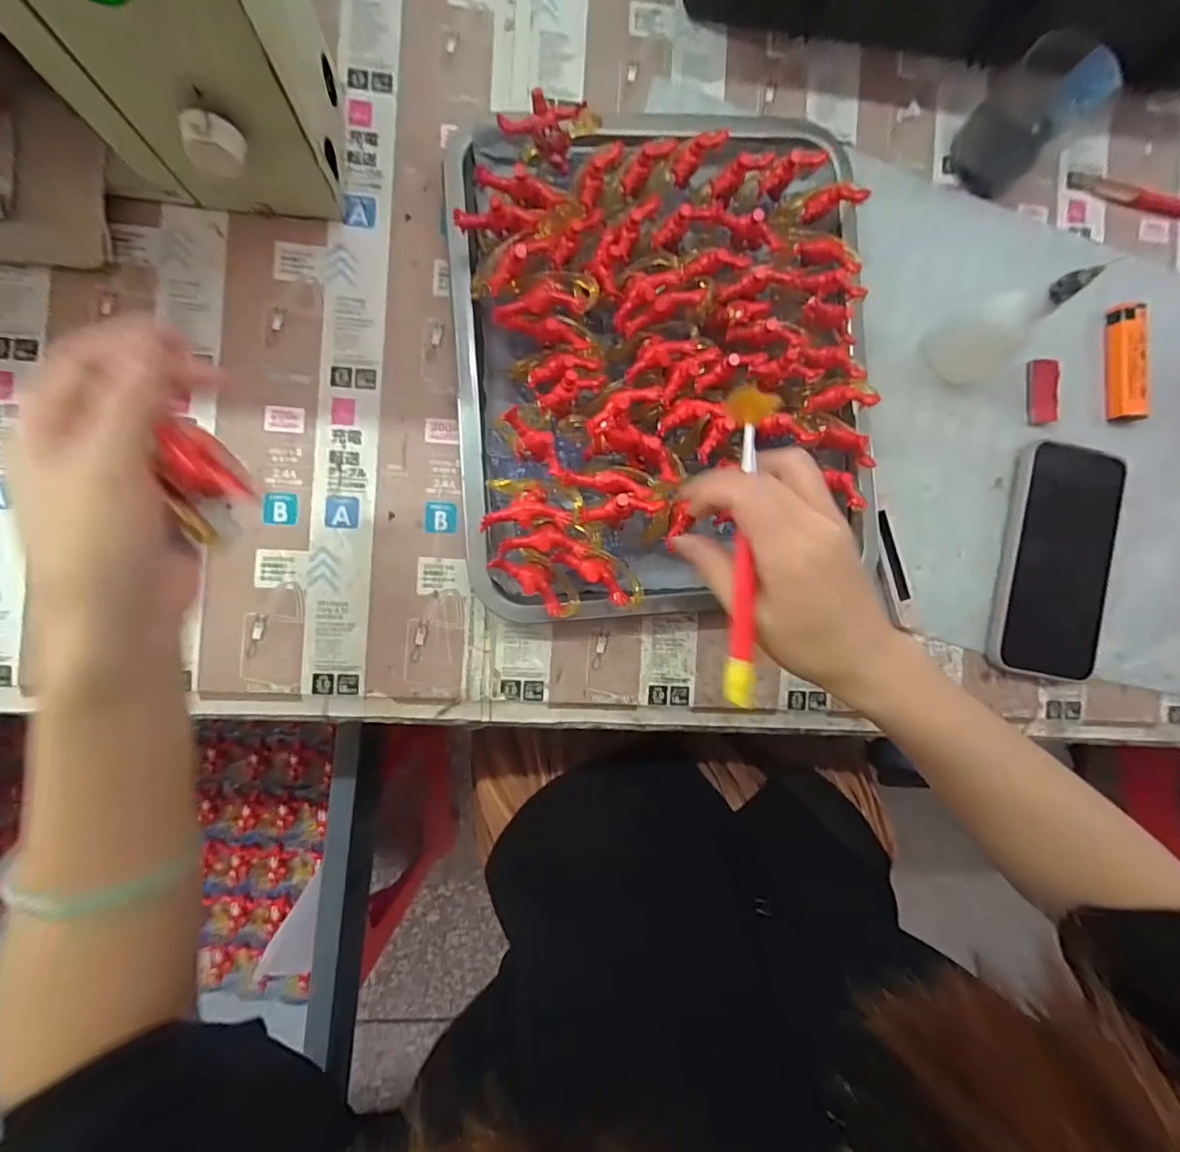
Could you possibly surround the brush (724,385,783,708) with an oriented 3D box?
[{"bbox_3d":[0.073,-0.012,0.240,0.019,0.011,0.144,0,93,-6],"label":"brush"}]

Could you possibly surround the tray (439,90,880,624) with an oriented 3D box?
[{"bbox_3d":[0.050,-0.130,0.325,0.258,0.055,0.299,-4,89,-6],"label":"tray"}]

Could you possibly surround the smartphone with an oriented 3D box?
[{"bbox_3d":[0.330,-0.010,0.369,0.084,0.012,0.160,8,88,-6],"label":"smartphone"}]

